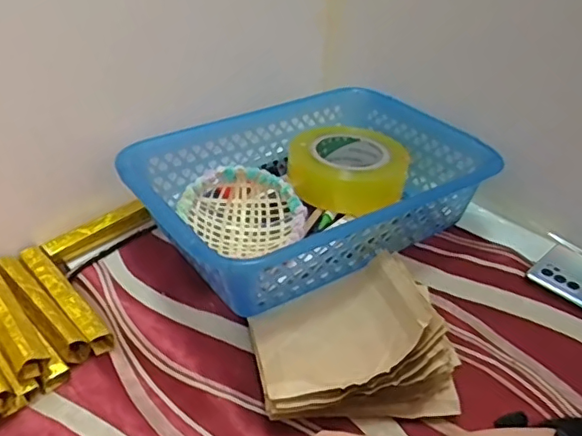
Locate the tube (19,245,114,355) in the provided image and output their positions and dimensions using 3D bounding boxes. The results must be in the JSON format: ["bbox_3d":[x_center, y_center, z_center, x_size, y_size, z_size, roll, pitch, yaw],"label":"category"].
[{"bbox_3d":[-0.201,0.067,0.509,0.022,0.025,0.130,-29,47,-34],"label":"tube"}]

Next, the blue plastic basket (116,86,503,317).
[{"bbox_3d":[0.016,-0.029,0.586,0.324,0.089,0.222,-21,42,-26],"label":"blue plastic basket"}]

